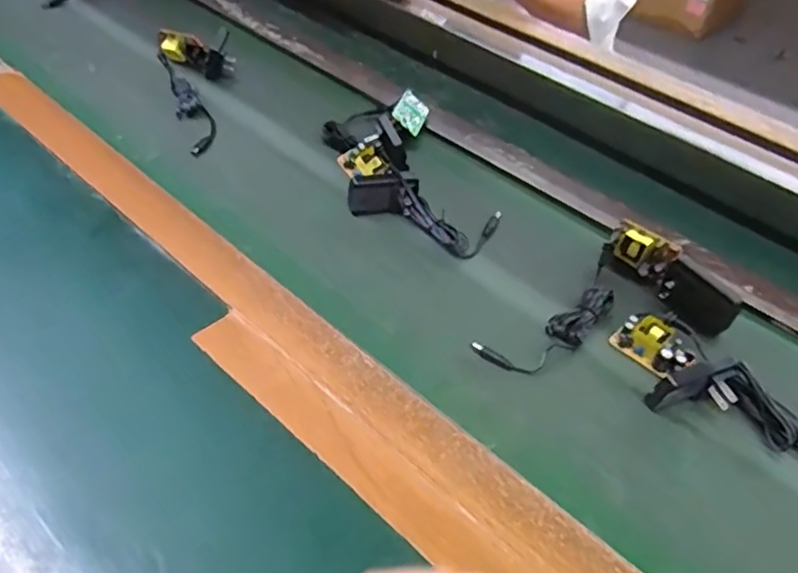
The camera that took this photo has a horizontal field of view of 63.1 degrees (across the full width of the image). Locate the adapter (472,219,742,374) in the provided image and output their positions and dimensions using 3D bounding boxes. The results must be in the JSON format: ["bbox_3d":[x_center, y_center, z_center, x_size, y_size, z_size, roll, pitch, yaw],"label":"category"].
[{"bbox_3d":[0.189,0.024,0.553,0.206,0.041,0.136,-31,55,-34],"label":"adapter"}]

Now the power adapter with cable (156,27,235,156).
[{"bbox_3d":[-0.233,-0.239,0.775,0.088,0.033,0.249,-10,46,-16],"label":"power adapter with cable"}]

